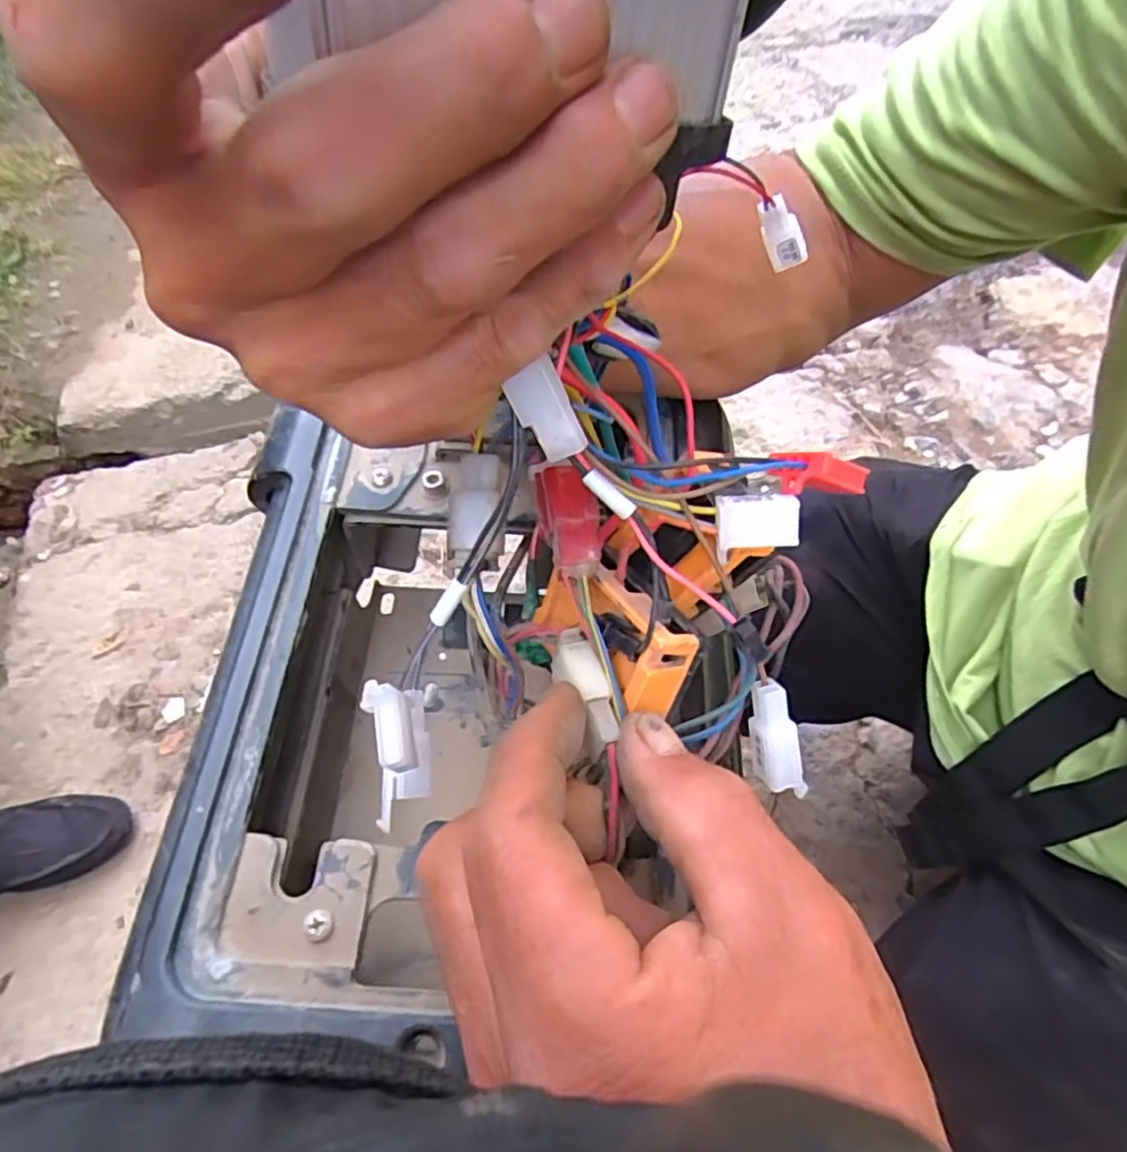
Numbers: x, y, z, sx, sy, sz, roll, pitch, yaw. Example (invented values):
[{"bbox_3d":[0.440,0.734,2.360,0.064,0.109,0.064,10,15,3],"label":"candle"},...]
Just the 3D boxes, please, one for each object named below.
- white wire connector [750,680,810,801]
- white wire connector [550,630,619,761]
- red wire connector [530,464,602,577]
[{"bbox_3d":[0.059,0.045,0.198,0.012,0.034,0.010,-15,12,-6],"label":"white wire connector"},{"bbox_3d":[0.006,0.031,0.190,0.013,0.006,0.035,-16,66,-7],"label":"white wire connector"},{"bbox_3d":[0.002,-0.016,0.198,0.015,0.007,0.034,-15,78,-6],"label":"red wire connector"}]

